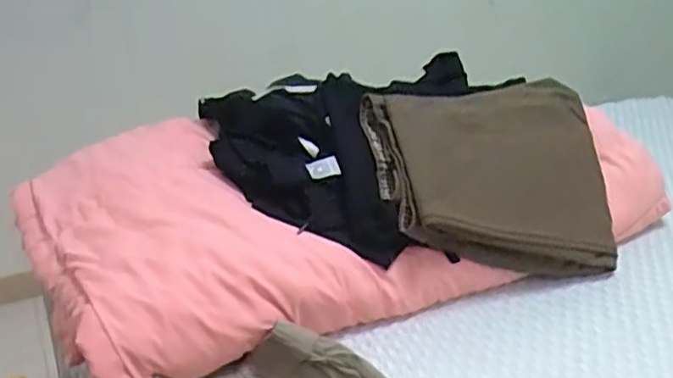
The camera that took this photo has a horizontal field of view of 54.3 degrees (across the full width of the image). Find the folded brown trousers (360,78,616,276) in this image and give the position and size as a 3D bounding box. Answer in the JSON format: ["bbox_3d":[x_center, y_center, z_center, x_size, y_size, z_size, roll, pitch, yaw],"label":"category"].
[{"bbox_3d":[0.210,-0.028,0.866,0.338,0.078,0.274,6,56,-25],"label":"folded brown trousers"}]

